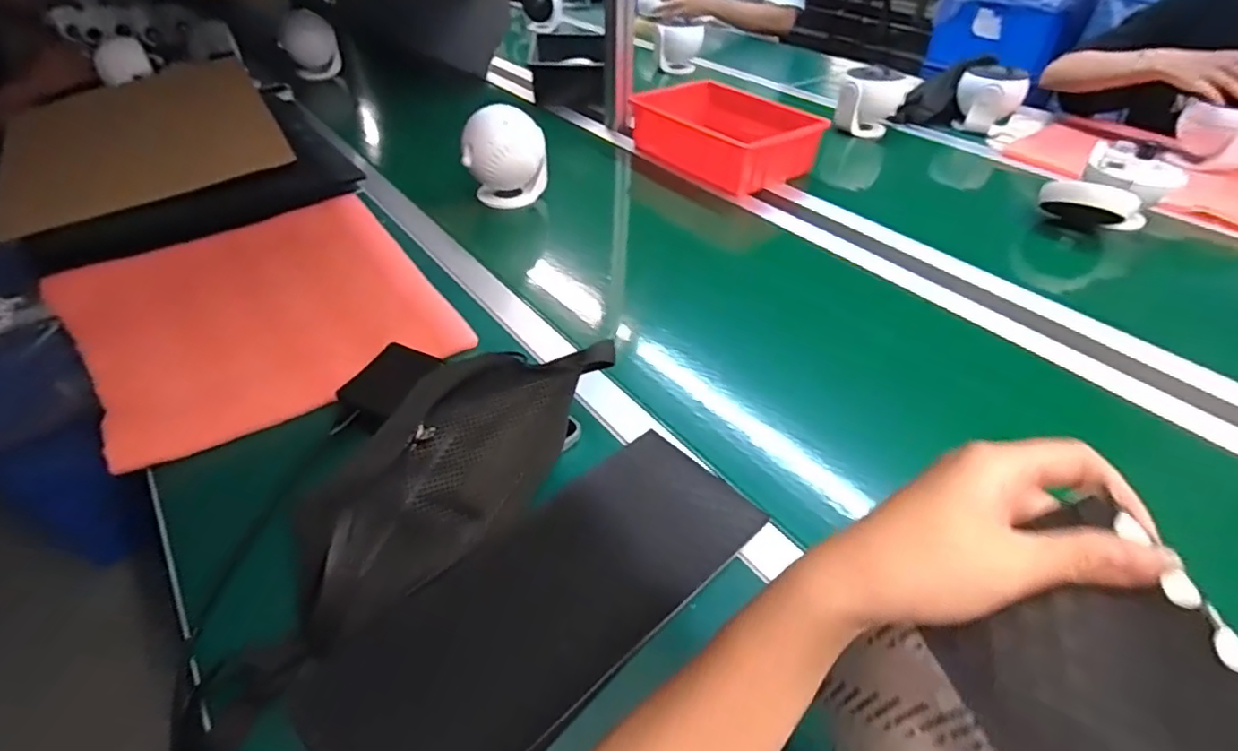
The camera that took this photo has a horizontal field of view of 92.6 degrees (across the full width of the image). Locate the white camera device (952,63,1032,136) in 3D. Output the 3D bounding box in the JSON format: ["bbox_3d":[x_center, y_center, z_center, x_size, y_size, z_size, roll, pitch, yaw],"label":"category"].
[{"bbox_3d":[0.728,-0.540,1.169,0.122,0.120,0.113,20,45,21],"label":"white camera device"}]

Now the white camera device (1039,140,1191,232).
[{"bbox_3d":[0.727,-0.276,0.862,0.141,0.086,0.123,-21,46,-23],"label":"white camera device"}]

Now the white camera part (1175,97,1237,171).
[{"bbox_3d":[1.005,-0.406,0.999,0.052,0.087,0.118,-33,51,-32],"label":"white camera part"}]

